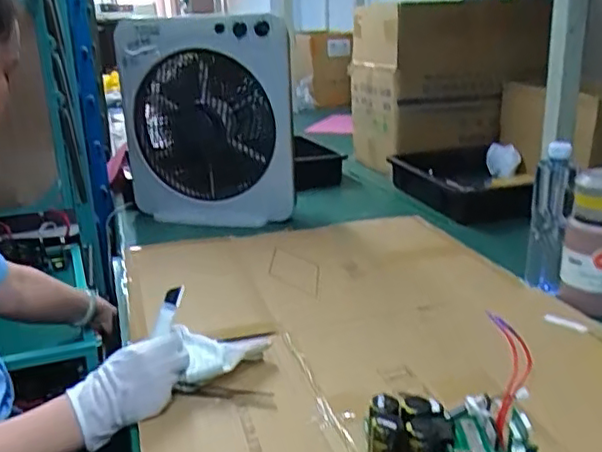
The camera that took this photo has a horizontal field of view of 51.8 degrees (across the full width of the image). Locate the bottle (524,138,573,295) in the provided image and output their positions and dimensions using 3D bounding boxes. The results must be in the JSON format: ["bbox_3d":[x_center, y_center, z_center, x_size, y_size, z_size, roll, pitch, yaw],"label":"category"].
[{"bbox_3d":[0.381,-0.013,0.954,0.056,0.210,0.058,4,20,19],"label":"bottle"}]

